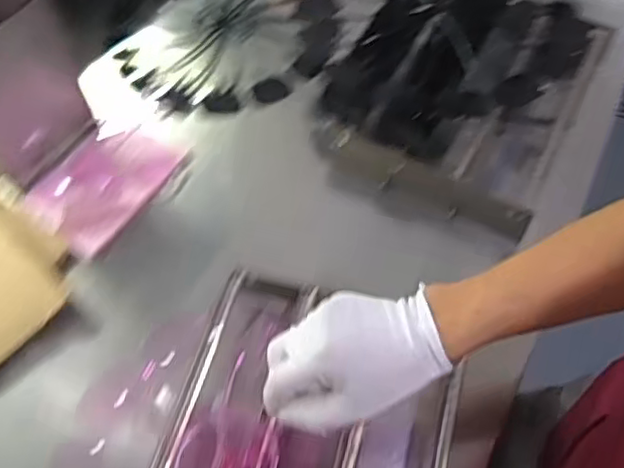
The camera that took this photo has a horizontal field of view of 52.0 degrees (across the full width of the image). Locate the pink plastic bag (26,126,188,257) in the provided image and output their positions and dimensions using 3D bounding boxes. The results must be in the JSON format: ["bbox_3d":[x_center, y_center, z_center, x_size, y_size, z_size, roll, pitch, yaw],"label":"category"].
[{"bbox_3d":[-0.253,-0.063,0.781,0.138,0.045,0.175,30,65,17],"label":"pink plastic bag"}]

